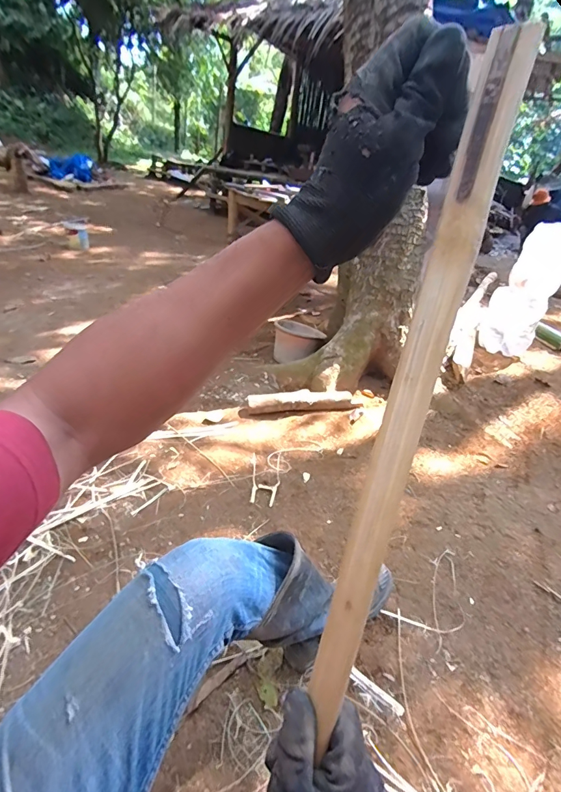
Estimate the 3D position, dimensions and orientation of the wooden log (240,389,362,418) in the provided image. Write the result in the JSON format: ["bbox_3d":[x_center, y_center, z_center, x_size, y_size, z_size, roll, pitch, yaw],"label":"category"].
[{"bbox_3d":[0.078,0.027,1.621,0.479,0.074,0.073,-1,32,-14],"label":"wooden log"}]

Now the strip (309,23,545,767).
[{"bbox_3d":[0.075,0.021,0.247,0.024,0.430,0.006,17,12,20],"label":"strip"}]

